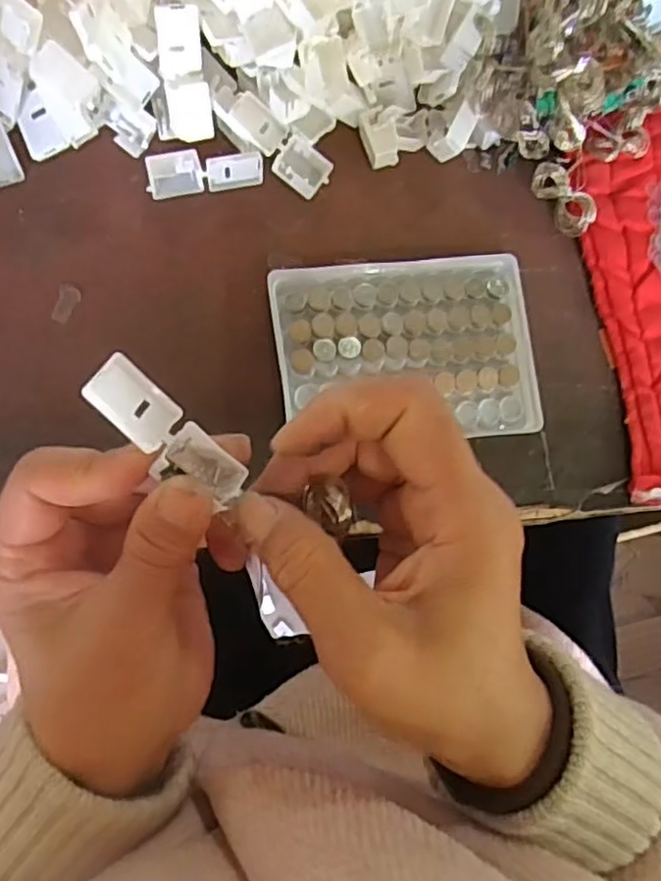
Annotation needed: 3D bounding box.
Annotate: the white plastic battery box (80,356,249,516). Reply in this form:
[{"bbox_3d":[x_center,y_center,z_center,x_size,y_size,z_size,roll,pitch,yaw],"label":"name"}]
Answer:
[{"bbox_3d":[-0.051,-0.001,0.209,0.055,0.011,0.021,42,43,-19],"label":"white plastic battery box"}]

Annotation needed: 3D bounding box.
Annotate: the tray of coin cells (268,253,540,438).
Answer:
[{"bbox_3d":[0.038,-0.047,0.340,0.129,0.009,0.091,-4,85,-9],"label":"tray of coin cells"}]

